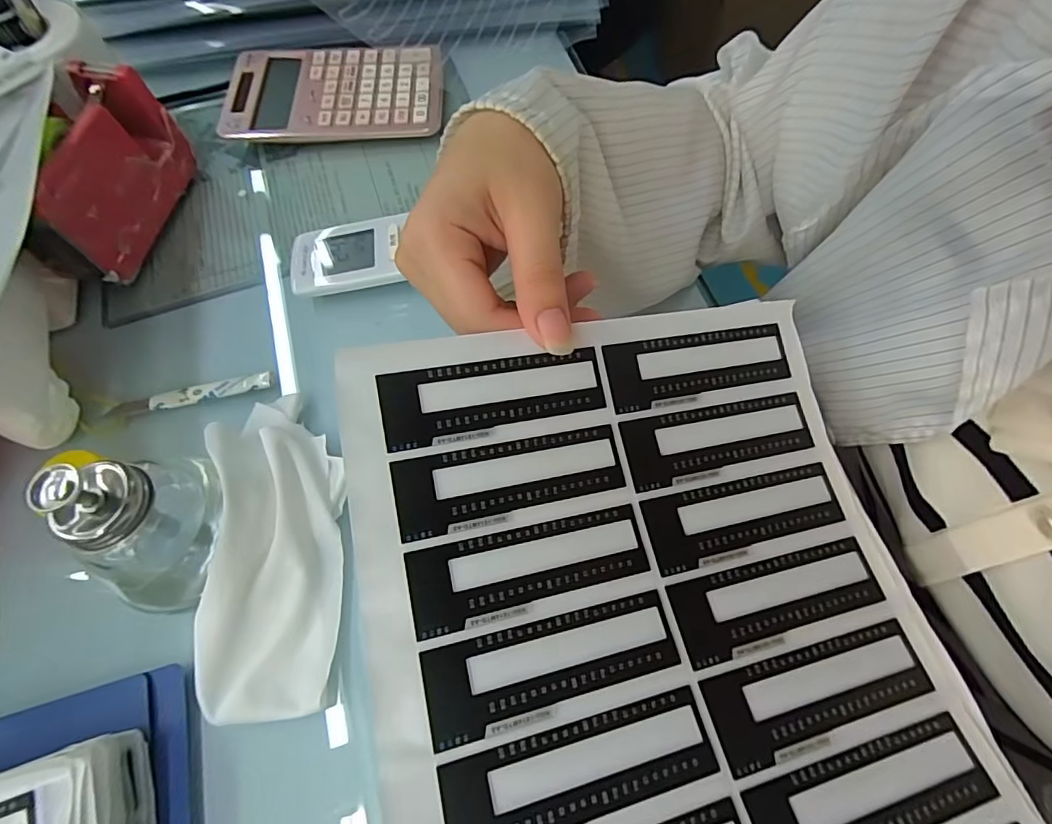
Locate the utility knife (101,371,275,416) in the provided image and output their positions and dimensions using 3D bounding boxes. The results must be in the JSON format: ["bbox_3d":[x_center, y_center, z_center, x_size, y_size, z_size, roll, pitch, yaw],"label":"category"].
[{"bbox_3d":[-0.215,-0.011,0.330,0.103,0.005,0.011,-12,66,-3],"label":"utility knife"}]

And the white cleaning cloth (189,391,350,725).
[{"bbox_3d":[-0.135,0.066,0.276,0.063,0.031,0.168,-6,66,-1],"label":"white cleaning cloth"}]

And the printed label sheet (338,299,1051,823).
[{"bbox_3d":[0.056,0.084,0.170,0.190,0.057,0.256,-14,63,-4],"label":"printed label sheet"}]

